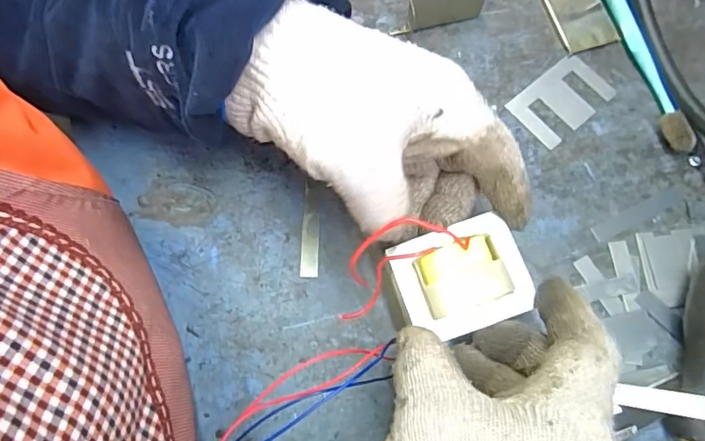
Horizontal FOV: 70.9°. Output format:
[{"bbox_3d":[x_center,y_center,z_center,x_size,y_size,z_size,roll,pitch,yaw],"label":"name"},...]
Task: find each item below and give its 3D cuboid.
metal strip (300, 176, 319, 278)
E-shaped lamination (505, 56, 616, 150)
[{"bbox_3d":[-0.027,0.005,0.319,0.011,0.004,0.064,0,74,2],"label":"metal strip"},{"bbox_3d":[0.145,-0.084,0.340,0.066,0.004,0.042,-39,77,-9],"label":"E-shaped lamination"}]

